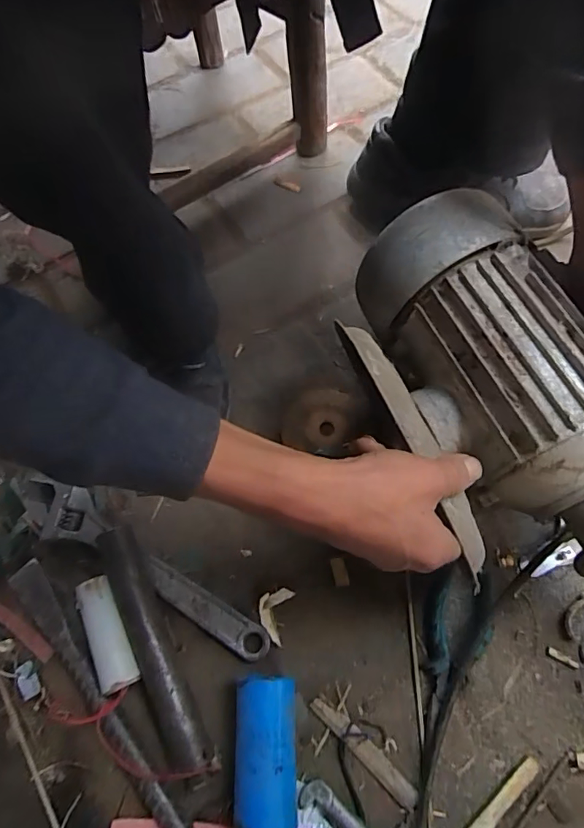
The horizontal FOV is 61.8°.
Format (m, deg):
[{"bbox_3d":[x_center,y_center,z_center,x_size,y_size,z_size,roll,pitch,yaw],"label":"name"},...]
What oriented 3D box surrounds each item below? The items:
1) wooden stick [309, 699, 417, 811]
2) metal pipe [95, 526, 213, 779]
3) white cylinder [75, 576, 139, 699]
[{"bbox_3d":[0.060,0.280,0.408,0.107,0.010,0.017,40,74,18],"label":"wooden stick"},{"bbox_3d":[-0.128,0.206,0.436,0.037,0.035,0.212,-24,67,-7],"label":"metal pipe"},{"bbox_3d":[-0.166,0.198,0.442,0.033,0.031,0.096,-26,67,-8],"label":"white cylinder"}]

